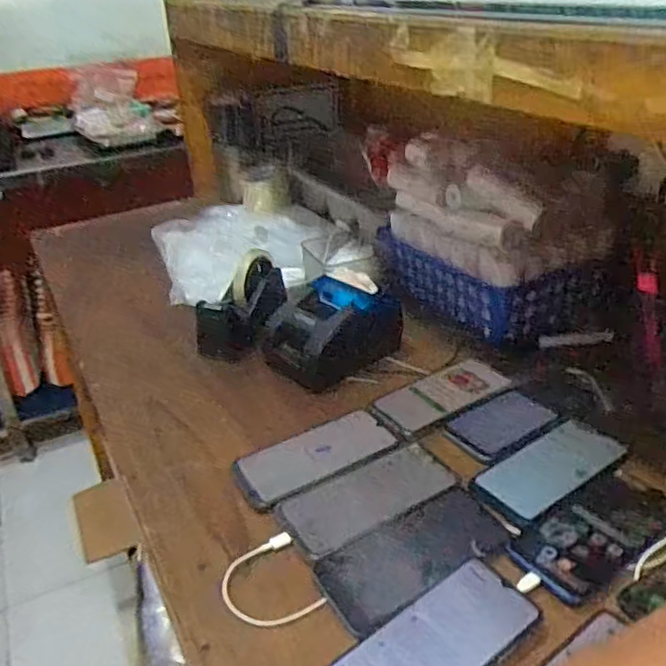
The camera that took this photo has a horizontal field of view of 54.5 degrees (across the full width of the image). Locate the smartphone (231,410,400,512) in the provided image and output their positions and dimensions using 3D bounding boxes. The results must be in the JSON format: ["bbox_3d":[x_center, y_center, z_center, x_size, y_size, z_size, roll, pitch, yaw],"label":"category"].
[{"bbox_3d":[-0.018,0.127,0.677,0.174,0.010,0.081,-20,34,-28],"label":"smartphone"}]

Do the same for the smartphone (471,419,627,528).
[{"bbox_3d":[0.213,0.132,0.636,0.157,0.009,0.075,-23,35,-31],"label":"smartphone"}]

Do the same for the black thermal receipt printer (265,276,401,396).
[{"bbox_3d":[-0.004,-0.010,0.843,0.169,0.083,0.116,-23,35,-31],"label":"black thermal receipt printer"}]

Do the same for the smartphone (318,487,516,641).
[{"bbox_3d":[0.070,0.185,0.551,0.167,0.009,0.081,-19,33,-26],"label":"smartphone"}]

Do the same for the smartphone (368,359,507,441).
[{"bbox_3d":[0.126,0.074,0.755,0.162,0.014,0.074,-19,33,-26],"label":"smartphone"}]

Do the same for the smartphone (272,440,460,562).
[{"bbox_3d":[0.036,0.154,0.620,0.169,0.007,0.088,-20,34,-28],"label":"smartphone"}]

